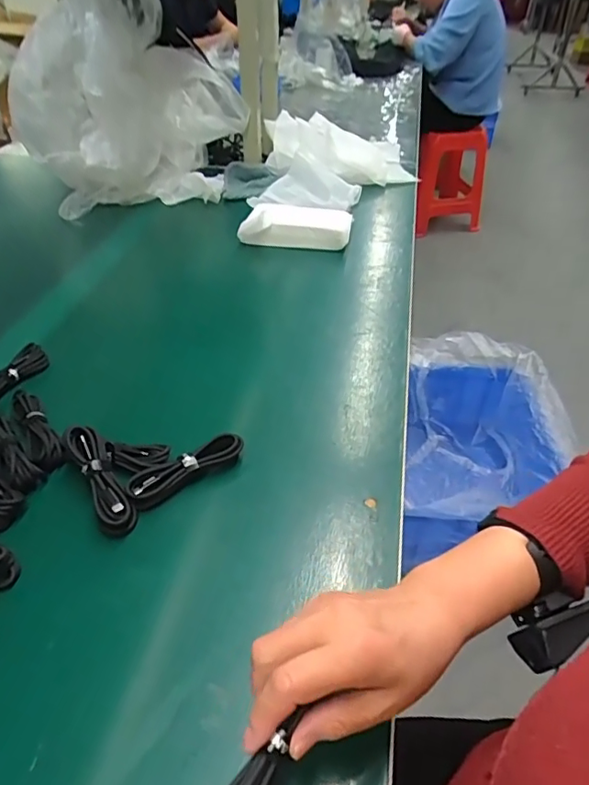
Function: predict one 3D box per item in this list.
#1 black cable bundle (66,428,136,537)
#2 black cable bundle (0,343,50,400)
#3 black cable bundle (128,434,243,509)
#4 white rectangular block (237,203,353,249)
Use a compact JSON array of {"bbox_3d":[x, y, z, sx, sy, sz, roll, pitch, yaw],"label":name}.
[{"bbox_3d":[-0.172,0.075,0.457,0.029,0.021,0.108,-23,61,-27],"label":"black cable bundle"},{"bbox_3d":[-0.325,-0.015,0.581,0.023,0.029,0.104,20,43,20],"label":"black cable bundle"},{"bbox_3d":[-0.102,0.069,0.483,0.110,0.024,0.032,-27,49,-31],"label":"black cable bundle"},{"bbox_3d":[0.003,-0.272,0.845,0.176,0.054,0.072,9,42,10],"label":"white rectangular block"}]

